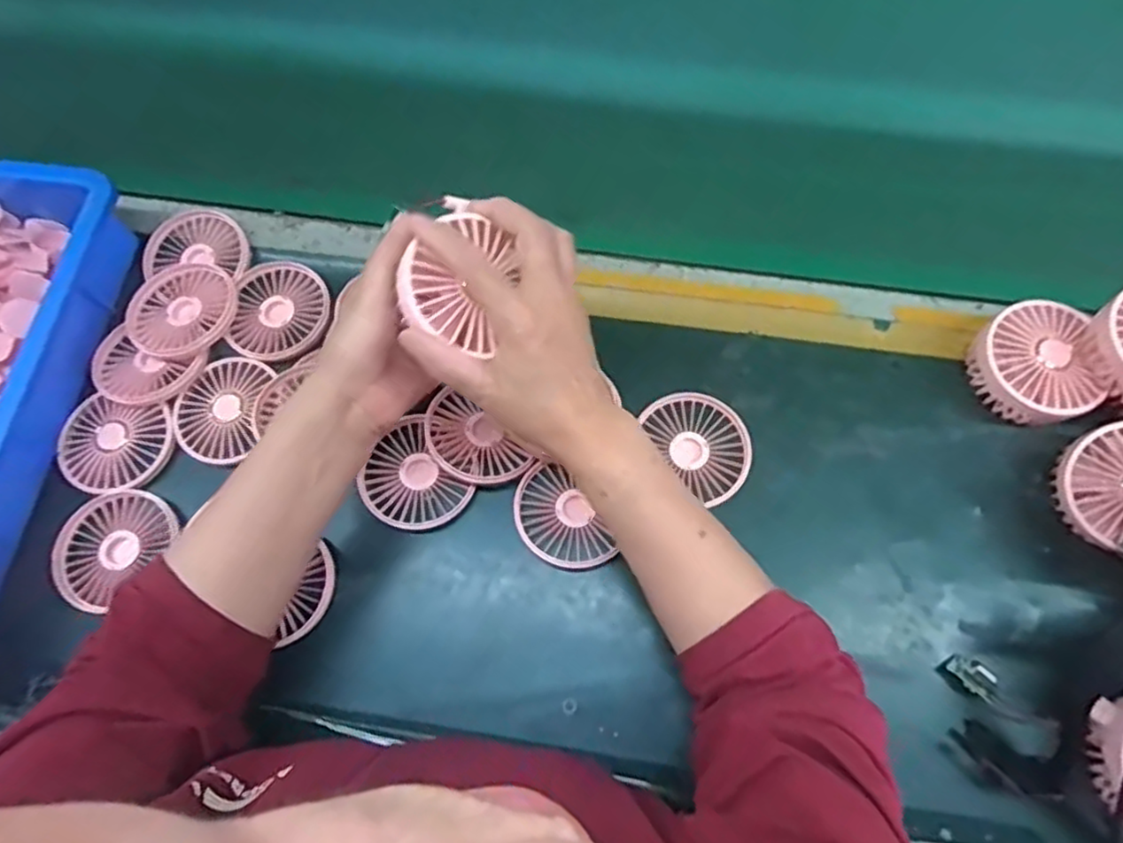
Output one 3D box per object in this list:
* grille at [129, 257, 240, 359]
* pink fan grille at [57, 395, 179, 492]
[{"bbox_3d":[-0.309,-0.092,0.554,0.091,0.021,0.085,-1,69,1],"label":"grille"},{"bbox_3d":[-0.350,0.019,0.531,0.081,0.016,0.071,7,69,4],"label":"pink fan grille"}]

